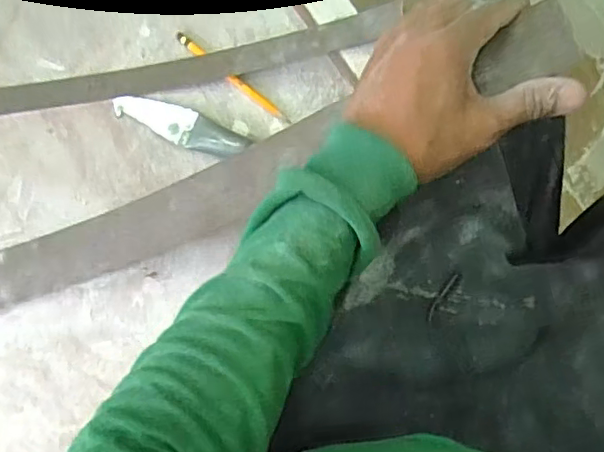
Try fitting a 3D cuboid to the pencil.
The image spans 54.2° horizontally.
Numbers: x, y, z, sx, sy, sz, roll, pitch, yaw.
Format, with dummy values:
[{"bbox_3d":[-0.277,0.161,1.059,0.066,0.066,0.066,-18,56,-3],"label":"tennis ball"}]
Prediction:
[{"bbox_3d":[-0.068,-0.145,0.575,0.138,0.004,0.010,38,88,6],"label":"pencil"}]

